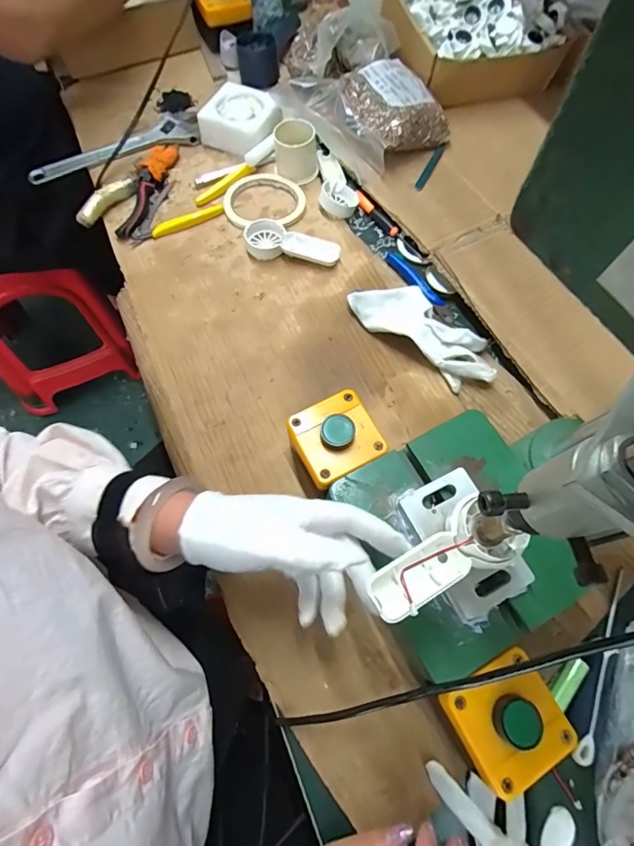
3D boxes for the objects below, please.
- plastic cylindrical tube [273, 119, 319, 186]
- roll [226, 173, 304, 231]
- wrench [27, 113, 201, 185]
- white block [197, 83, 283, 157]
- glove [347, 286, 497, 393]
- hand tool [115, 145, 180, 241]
[{"bbox_3d":[-0.026,-0.337,0.525,0.052,0.048,0.050,-3,69,-1],"label":"plastic cylindrical tube"},{"bbox_3d":[-0.066,-0.277,0.525,0.098,0.014,0.098,0,68,1],"label":"roll"},{"bbox_3d":[-0.266,-0.365,0.561,0.223,0.018,0.051,-20,69,-7],"label":"wrench"},{"bbox_3d":[-0.100,-0.399,0.561,0.092,0.039,0.086,25,71,9],"label":"white block"},{"bbox_3d":[0.112,-0.098,0.442,0.162,0.034,0.055,38,73,15],"label":"glove"},{"bbox_3d":[-0.210,-0.296,0.533,0.041,0.016,0.149,6,68,3],"label":"hand tool"}]

